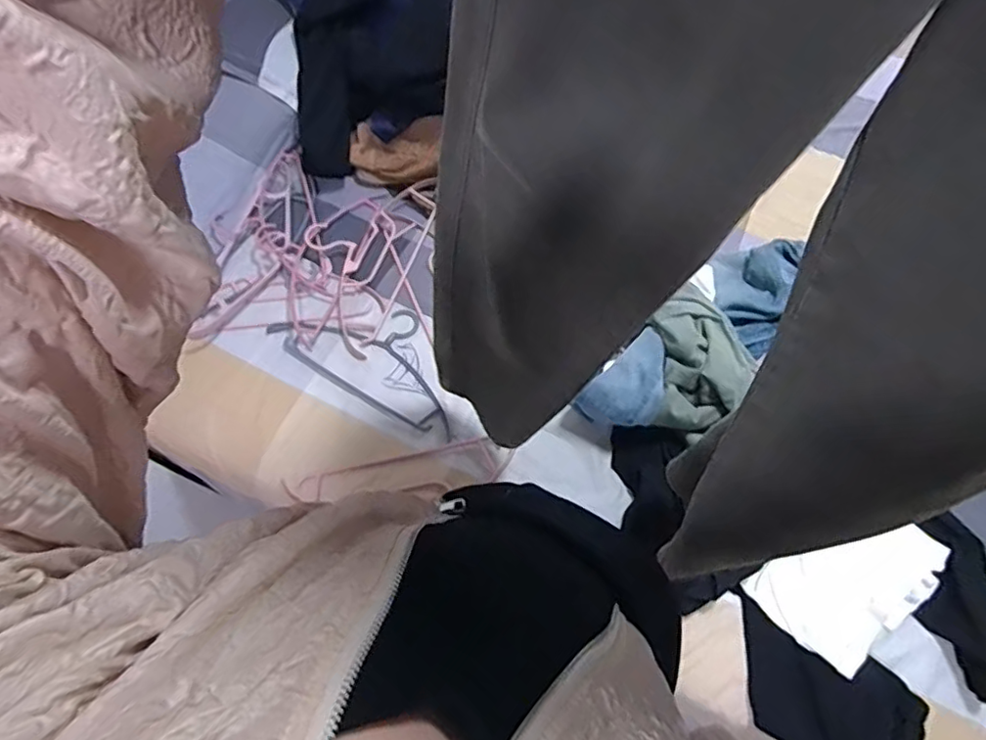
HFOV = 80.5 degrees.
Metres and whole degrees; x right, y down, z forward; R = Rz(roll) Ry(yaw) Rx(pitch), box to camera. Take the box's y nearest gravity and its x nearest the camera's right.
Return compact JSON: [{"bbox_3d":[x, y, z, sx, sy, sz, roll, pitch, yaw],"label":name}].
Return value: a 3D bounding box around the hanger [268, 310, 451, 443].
[{"bbox_3d":[-0.207,-0.035,1.080,0.397,0.024,0.183,29,70,12],"label":"hanger"}]

